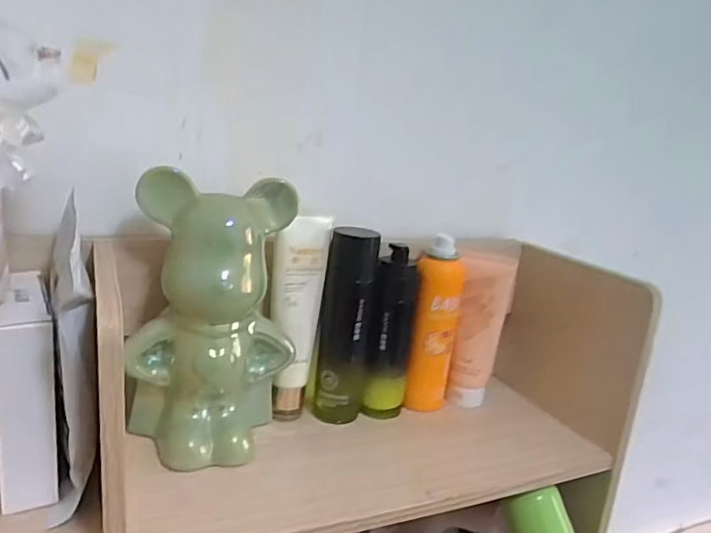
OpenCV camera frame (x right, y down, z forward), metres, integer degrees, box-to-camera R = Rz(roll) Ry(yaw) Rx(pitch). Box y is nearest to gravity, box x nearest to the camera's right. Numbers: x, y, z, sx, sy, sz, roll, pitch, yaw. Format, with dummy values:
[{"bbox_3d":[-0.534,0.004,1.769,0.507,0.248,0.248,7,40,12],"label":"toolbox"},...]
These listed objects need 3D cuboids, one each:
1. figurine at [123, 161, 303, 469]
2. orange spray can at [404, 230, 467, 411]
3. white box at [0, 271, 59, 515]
[{"bbox_3d":[-0.104,0.036,0.414,0.109,0.198,0.073,2,15,-17],"label":"figurine"},{"bbox_3d":[0.073,0.052,0.509,0.038,0.152,0.039,11,15,17],"label":"orange spray can"},{"bbox_3d":[-0.205,0.076,0.349,0.030,0.128,0.058,-3,17,-33],"label":"white box"}]

